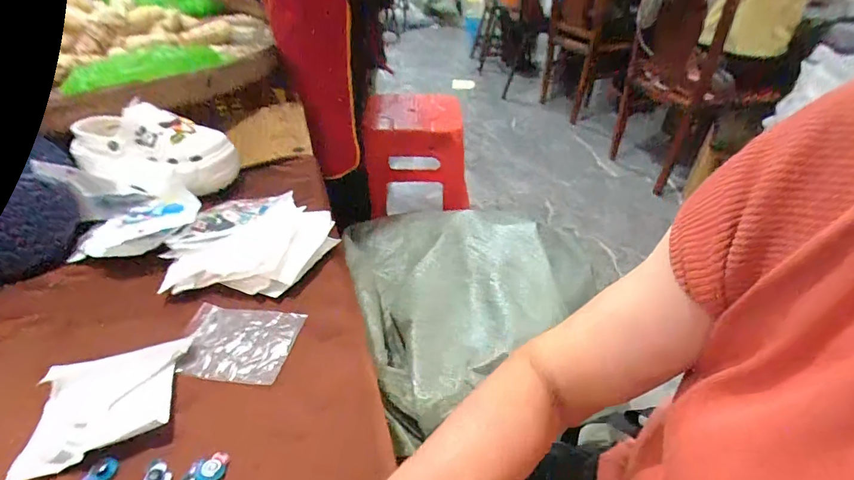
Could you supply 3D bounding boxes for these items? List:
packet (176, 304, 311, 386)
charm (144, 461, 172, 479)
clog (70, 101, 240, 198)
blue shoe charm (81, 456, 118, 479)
[{"bbox_3d":[-0.196,0.102,0.422,0.119,0.006,0.082,6,39,6],"label":"packet"},{"bbox_3d":[-0.213,0.186,0.325,0.018,0.005,0.018,29,46,31],"label":"charm"},{"bbox_3d":[-0.419,-0.139,0.629,0.219,0.102,0.099,9,39,10],"label":"clog"},{"bbox_3d":[-0.261,0.186,0.329,0.028,0.005,0.019,-30,48,-33],"label":"blue shoe charm"}]

